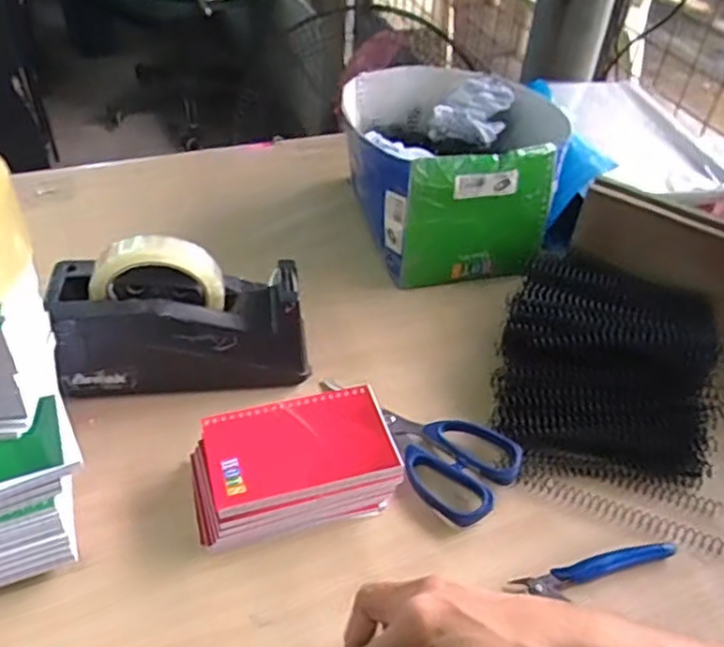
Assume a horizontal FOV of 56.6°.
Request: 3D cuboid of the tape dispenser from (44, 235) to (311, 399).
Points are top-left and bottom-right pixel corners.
[{"bbox_3d":[-0.146,-0.006,0.549,0.190,0.125,0.090,-9,45,-13],"label":"tape dispenser"}]

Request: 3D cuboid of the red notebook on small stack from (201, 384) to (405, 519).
[{"bbox_3d":[-0.043,0.086,0.480,0.128,0.007,0.081,-10,47,-13],"label":"red notebook on small stack"}]

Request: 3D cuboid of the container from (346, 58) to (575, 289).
[{"bbox_3d":[0.103,-0.163,0.716,0.233,0.135,0.230,0,43,-3],"label":"container"}]

